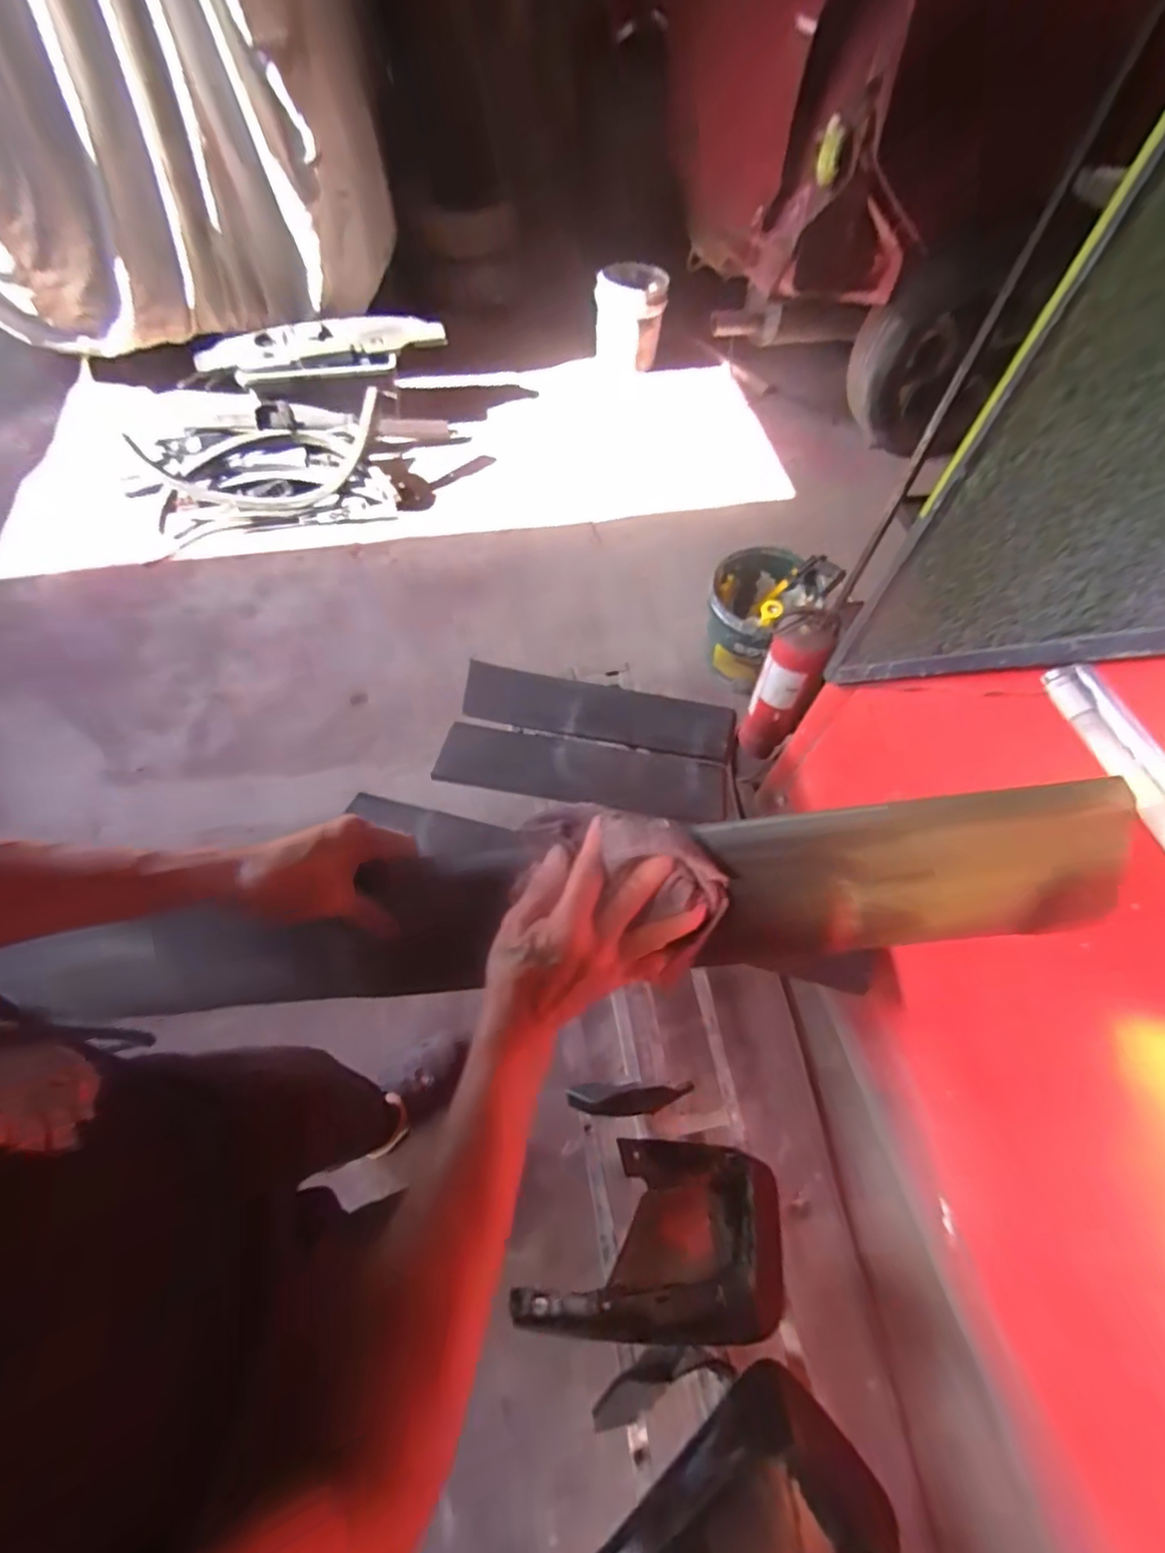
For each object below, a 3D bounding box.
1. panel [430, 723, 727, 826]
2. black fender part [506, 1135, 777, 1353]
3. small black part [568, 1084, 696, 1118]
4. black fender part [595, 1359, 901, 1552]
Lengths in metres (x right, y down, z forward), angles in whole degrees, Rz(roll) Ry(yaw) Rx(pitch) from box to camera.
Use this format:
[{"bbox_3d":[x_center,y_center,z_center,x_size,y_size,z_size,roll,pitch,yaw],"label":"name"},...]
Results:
[{"bbox_3d":[-0.003,-0.004,1.247,0.610,0.022,0.134,9,88,3],"label":"panel"},{"bbox_3d":[0.105,0.680,0.855,0.375,0.100,0.239,4,60,0],"label":"black fender part"},{"bbox_3d":[0.077,0.531,0.953,0.200,0.044,0.047,1,60,-2],"label":"small black part"},{"bbox_3d":[0.194,0.951,0.689,0.370,0.124,0.237,-39,69,-22],"label":"black fender part"}]

